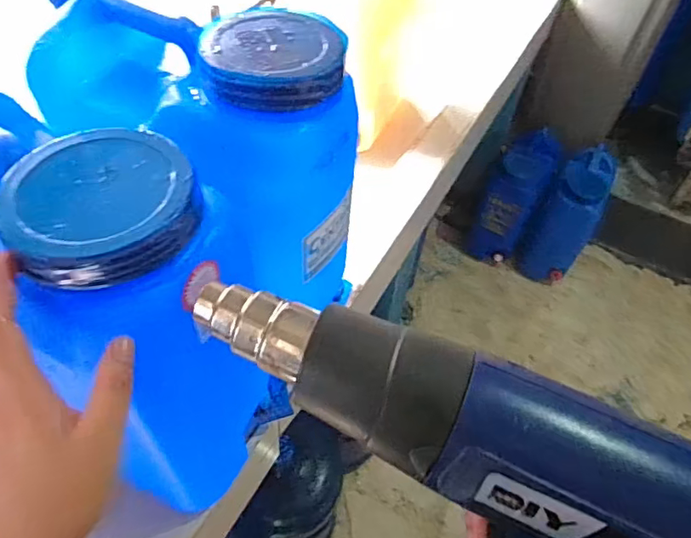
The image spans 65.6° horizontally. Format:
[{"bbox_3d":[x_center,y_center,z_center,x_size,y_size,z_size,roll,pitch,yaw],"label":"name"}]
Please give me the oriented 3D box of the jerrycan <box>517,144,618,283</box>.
[{"bbox_3d":[0.748,-0.164,1.818,0.192,0.392,0.233,28,53,16],"label":"jerrycan"}]

